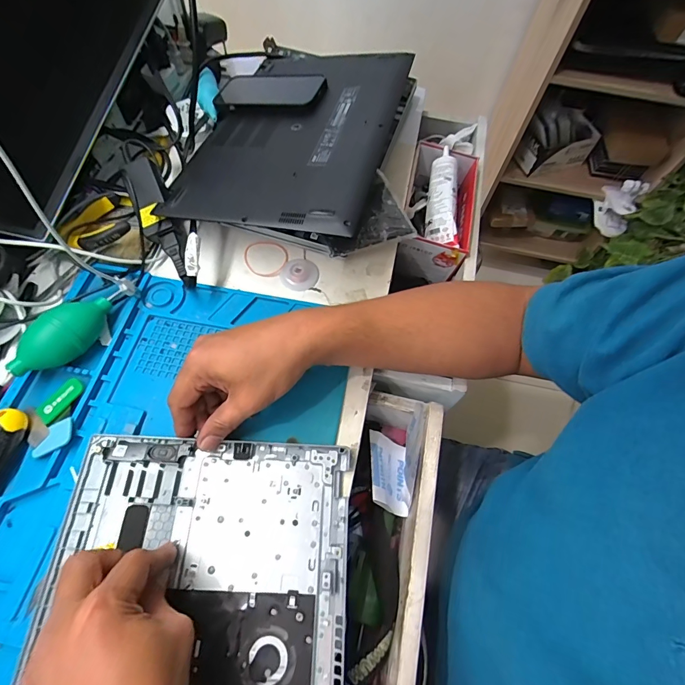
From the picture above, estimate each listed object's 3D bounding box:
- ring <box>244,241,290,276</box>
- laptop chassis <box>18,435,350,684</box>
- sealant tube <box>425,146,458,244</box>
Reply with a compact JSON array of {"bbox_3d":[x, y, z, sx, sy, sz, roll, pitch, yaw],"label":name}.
[{"bbox_3d":[-0.094,-0.102,0.470,0.054,0.005,0.049,11,67,6],"label":"ring"},{"bbox_3d":[-0.118,0.250,0.281,0.229,0.014,0.350,3,63,-1],"label":"laptop chassis"},{"bbox_3d":[0.138,-0.203,0.532,0.034,0.030,0.142,4,79,-1],"label":"sealant tube"}]

